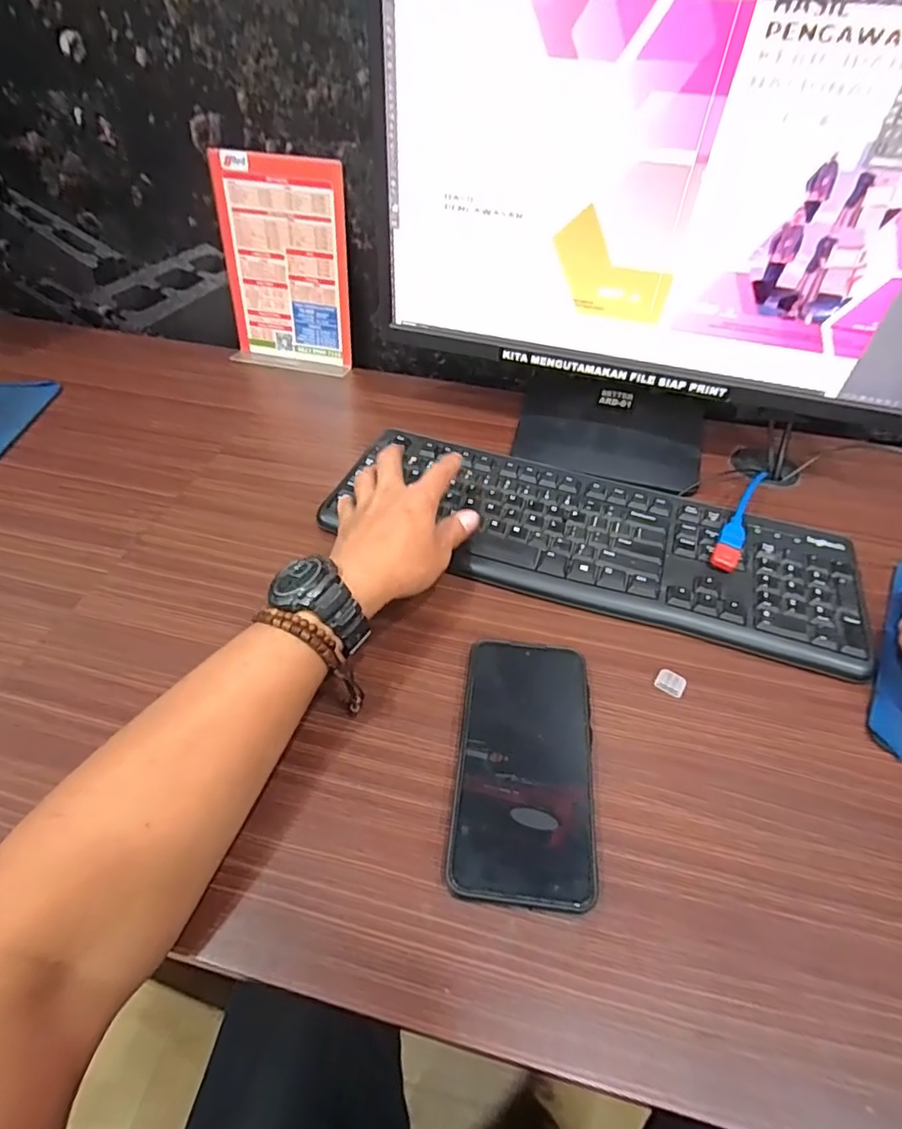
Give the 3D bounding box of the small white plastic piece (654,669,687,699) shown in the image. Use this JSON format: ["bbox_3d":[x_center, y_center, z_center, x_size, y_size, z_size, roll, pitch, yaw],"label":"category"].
[{"bbox_3d":[0.152,0.081,0.382,0.019,0.005,0.016,26,53,20],"label":"small white plastic piece"}]

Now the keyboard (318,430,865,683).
[{"bbox_3d":[0.112,-0.027,0.470,0.428,0.017,0.164,19,51,15],"label":"keyboard"}]

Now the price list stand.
[{"bbox_3d":[-0.192,-0.335,0.637,0.149,0.206,0.055,9,47,7],"label":"price list stand"}]

